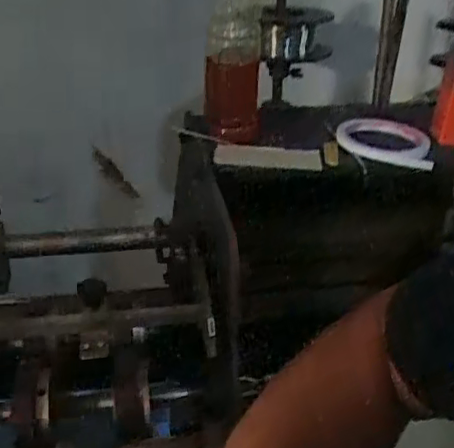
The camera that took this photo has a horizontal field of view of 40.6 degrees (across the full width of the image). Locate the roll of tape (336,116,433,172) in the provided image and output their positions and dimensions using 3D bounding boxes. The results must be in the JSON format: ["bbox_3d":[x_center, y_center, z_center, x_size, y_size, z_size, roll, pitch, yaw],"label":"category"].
[{"bbox_3d":[0.166,-0.089,0.653,0.093,0.017,0.089,2,30,-1],"label":"roll of tape"}]

